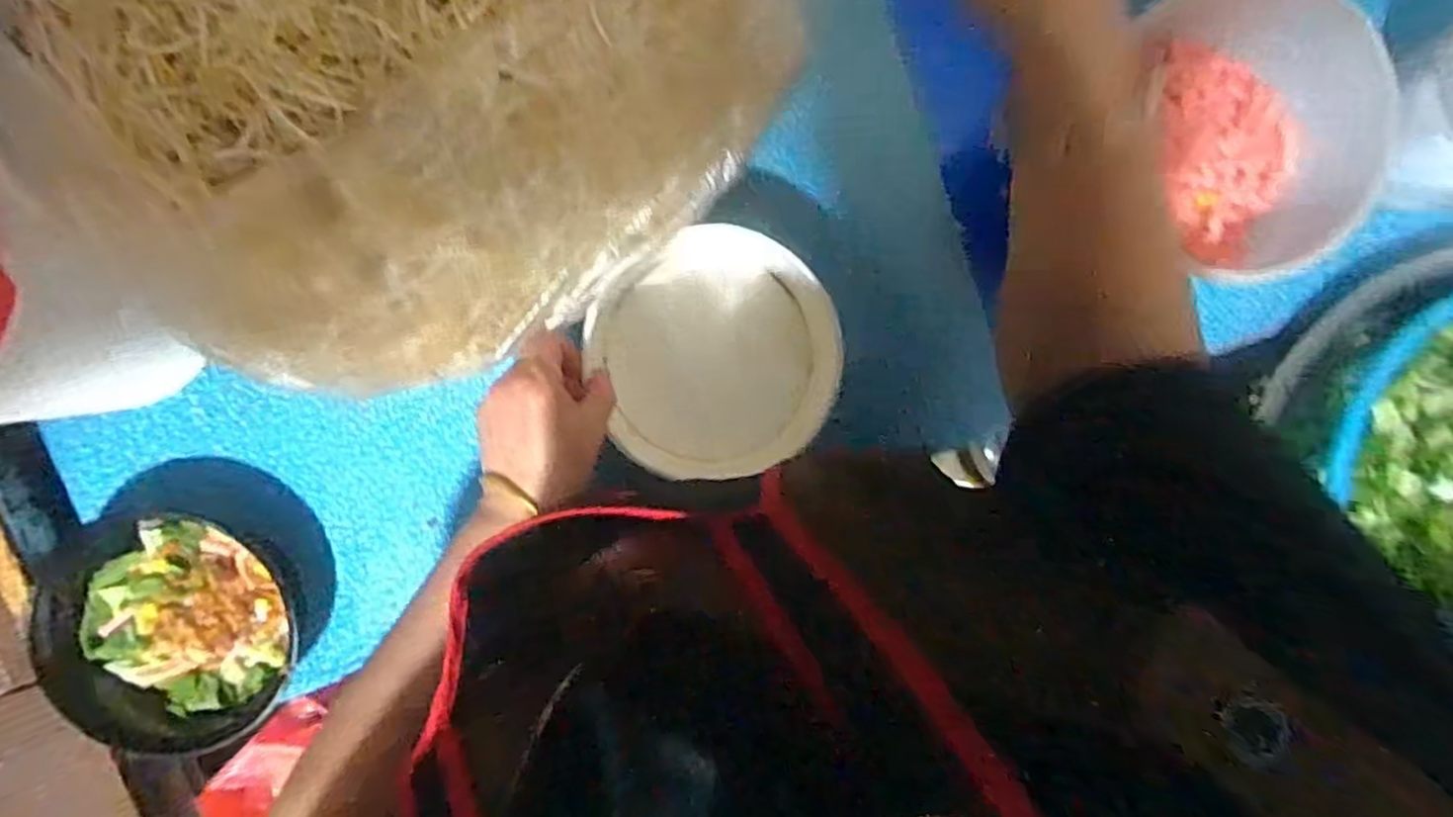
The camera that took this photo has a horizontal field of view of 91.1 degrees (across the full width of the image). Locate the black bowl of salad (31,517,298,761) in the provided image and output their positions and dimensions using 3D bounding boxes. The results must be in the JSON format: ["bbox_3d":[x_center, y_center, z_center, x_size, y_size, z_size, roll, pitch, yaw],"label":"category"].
[{"bbox_3d":[-0.393,0.155,0.507,0.151,0.053,0.169,-13,96,-2],"label":"black bowl of salad"}]

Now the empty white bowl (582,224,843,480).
[{"bbox_3d":[-0.007,-0.031,0.459,0.149,0.048,0.158,0,96,-3],"label":"empty white bowl"}]

